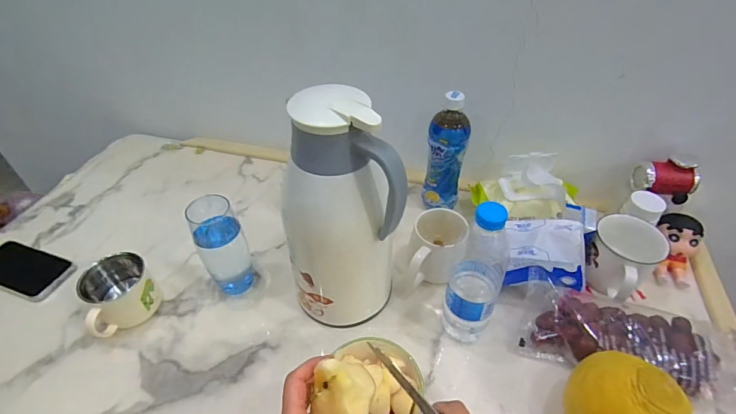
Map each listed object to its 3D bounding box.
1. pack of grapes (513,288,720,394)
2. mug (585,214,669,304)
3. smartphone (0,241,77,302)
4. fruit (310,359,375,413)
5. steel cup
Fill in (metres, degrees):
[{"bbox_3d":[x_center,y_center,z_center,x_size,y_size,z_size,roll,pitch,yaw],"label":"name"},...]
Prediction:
[{"bbox_3d":[0.317,0.167,0.498,0.220,0.052,0.102,13,47,14],"label":"pack of grapes"},{"bbox_3d":[0.359,0.074,0.560,0.092,0.093,0.090,-27,50,-23],"label":"mug"},{"bbox_3d":[-0.554,0.099,0.617,0.161,0.013,0.074,13,47,14],"label":"smartphone"},{"bbox_3d":[-0.022,0.164,0.338,0.056,0.046,0.051,-1,45,1],"label":"fruit"},{"bbox_3d":[-0.347,0.123,0.539,0.093,0.085,0.068,-31,52,-27],"label":"steel cup"}]

